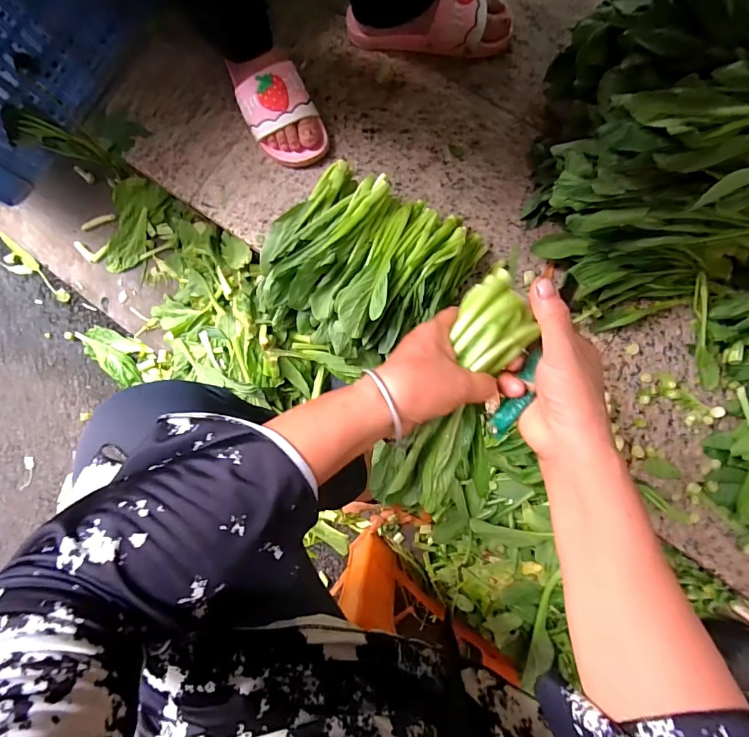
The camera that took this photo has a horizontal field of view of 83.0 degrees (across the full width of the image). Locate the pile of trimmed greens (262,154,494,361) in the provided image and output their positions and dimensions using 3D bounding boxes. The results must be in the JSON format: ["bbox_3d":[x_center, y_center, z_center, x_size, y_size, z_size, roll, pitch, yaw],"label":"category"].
[{"bbox_3d":[-0.018,-0.134,0.534,0.214,0.113,0.228,-1,83,5],"label":"pile of trimmed greens"}]

